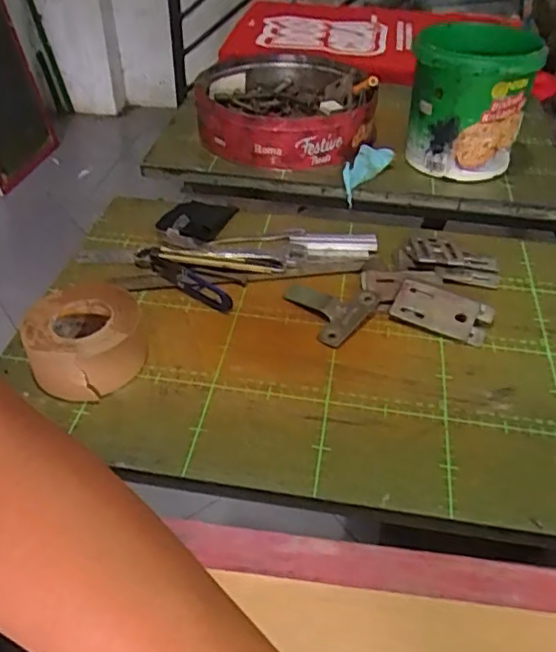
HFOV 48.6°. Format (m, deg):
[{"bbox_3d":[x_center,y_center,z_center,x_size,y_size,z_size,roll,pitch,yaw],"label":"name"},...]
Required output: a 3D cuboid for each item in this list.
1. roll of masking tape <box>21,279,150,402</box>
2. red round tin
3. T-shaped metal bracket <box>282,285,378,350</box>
[{"bbox_3d":[-0.168,0.016,0.546,0.096,0.056,0.103,1,41,-1],"label":"roll of masking tape"},{"bbox_3d":[0.010,-0.337,0.948,0.258,0.070,0.298,1,41,0],"label":"red round tin"},{"bbox_3d":[0.045,-0.022,0.628,0.089,0.014,0.079,28,48,27],"label":"T-shaped metal bracket"}]

